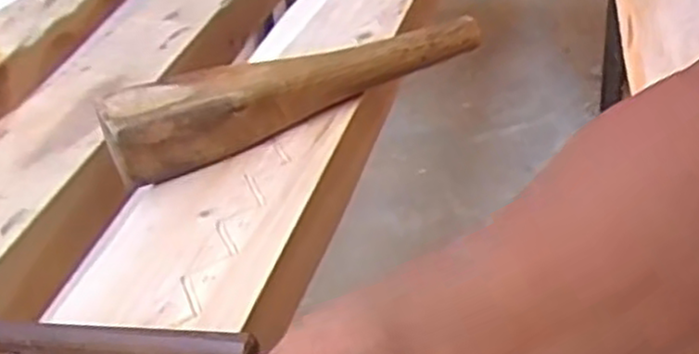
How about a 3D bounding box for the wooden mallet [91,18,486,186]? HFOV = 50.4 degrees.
[{"bbox_3d":[-0.031,-0.063,0.517,0.273,0.048,0.052,-21,36,-22],"label":"wooden mallet"}]

